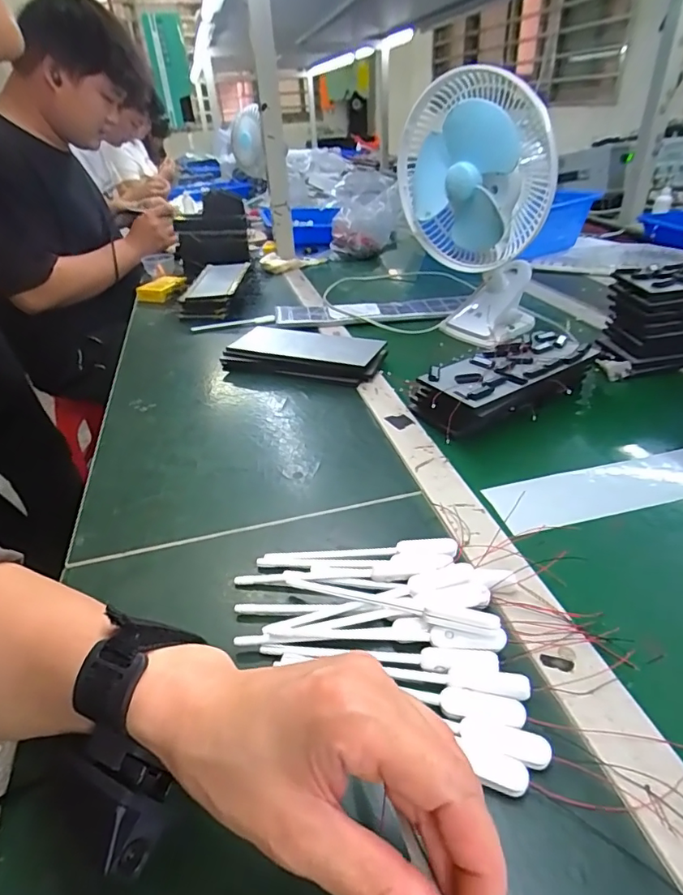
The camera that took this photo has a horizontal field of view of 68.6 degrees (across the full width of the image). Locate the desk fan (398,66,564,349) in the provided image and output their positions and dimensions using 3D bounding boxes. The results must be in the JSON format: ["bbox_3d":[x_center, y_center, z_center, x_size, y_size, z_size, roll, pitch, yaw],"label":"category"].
[{"bbox_3d":[0.180,-0.318,0.682,0.208,0.325,0.137,24,52,33],"label":"desk fan"}]

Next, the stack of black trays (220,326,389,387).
[{"bbox_3d":[-0.051,-0.129,0.680,0.215,0.035,0.104,12,38,21],"label":"stack of black trays"}]

